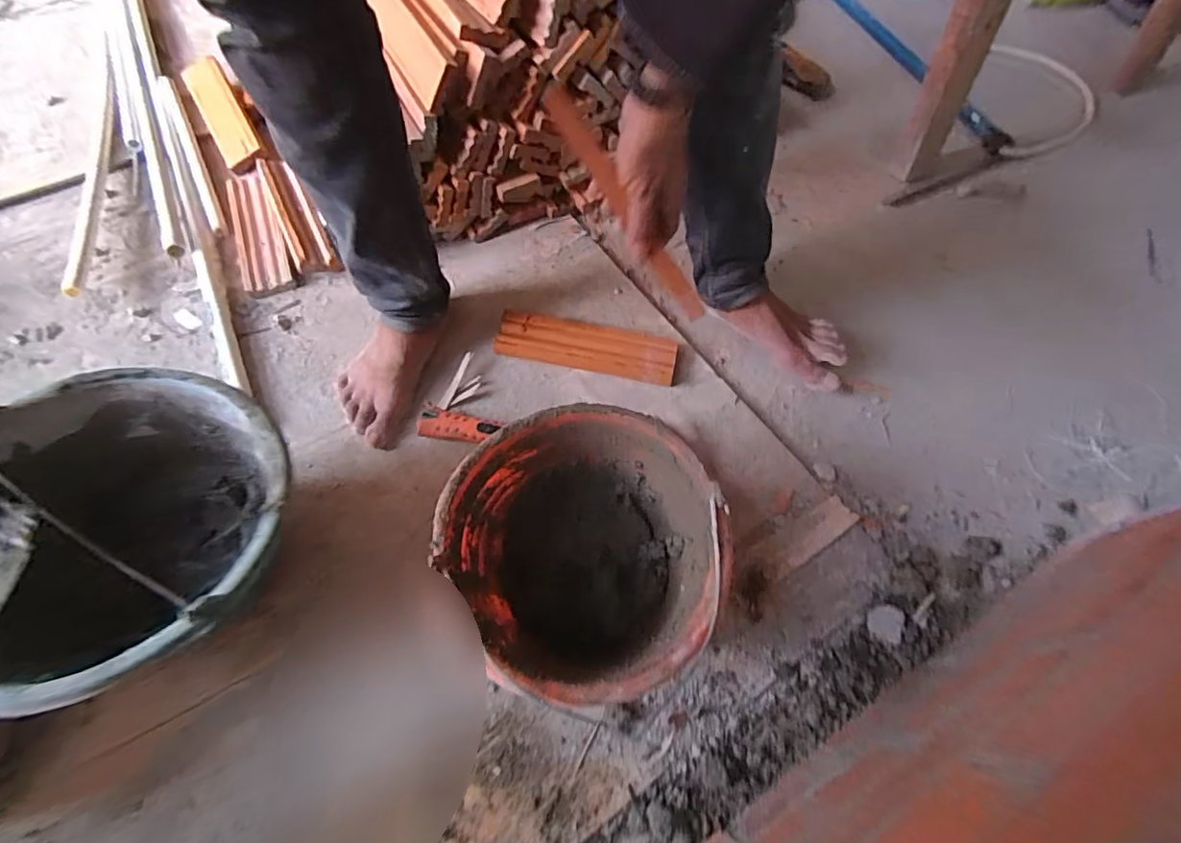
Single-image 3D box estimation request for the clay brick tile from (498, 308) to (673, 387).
[{"bbox_3d":[-0.005,-0.098,0.717,0.226,0.014,0.071,11,66,3],"label":"clay brick tile"}]

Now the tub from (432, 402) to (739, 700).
[{"bbox_3d":[-0.006,0.126,0.523,0.217,0.169,0.234,0,63,-1],"label":"tub"}]

